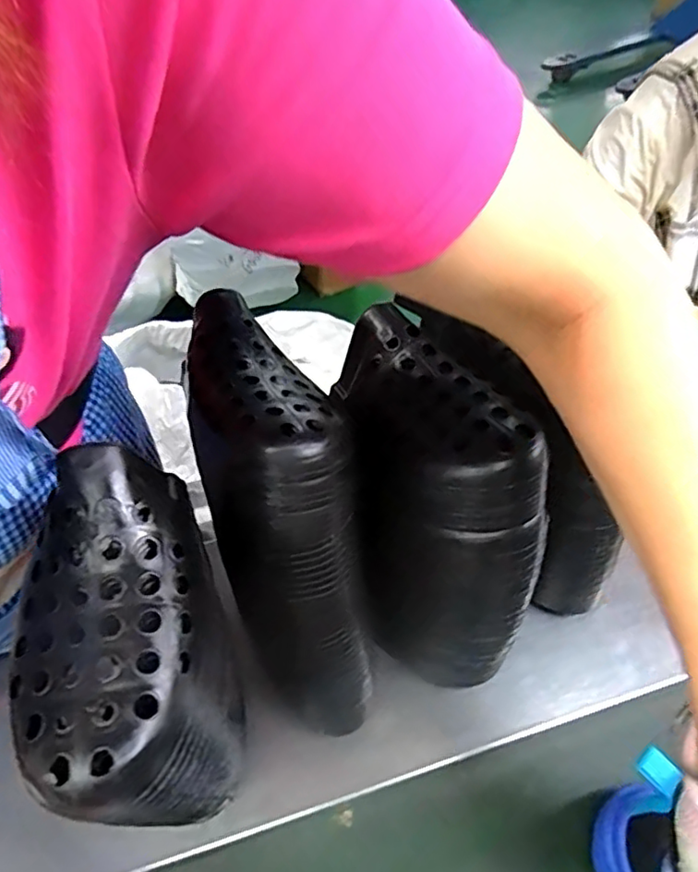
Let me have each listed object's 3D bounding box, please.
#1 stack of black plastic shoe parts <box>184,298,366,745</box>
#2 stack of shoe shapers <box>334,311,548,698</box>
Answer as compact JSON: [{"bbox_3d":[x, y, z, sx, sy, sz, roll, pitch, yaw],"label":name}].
[{"bbox_3d":[-0.041,0.069,0.364,0.058,0.293,0.107,-20,21,-19],"label":"stack of black plastic shoe parts"},{"bbox_3d":[0.047,0.055,0.419,0.090,0.213,0.181,-18,51,-18],"label":"stack of shoe shapers"}]

